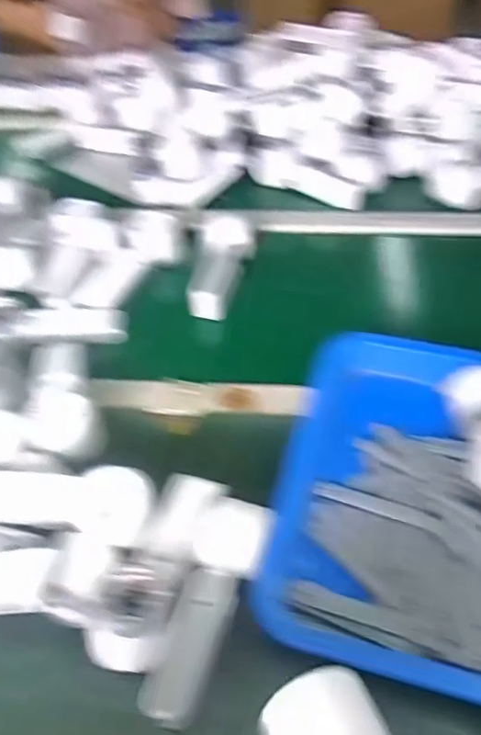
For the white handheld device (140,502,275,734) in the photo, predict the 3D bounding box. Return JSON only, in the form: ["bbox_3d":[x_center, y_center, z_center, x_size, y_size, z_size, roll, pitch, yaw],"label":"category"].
[{"bbox_3d":[-0.024,0.177,0.434,0.053,0.041,0.159,12,48,16],"label":"white handheld device"}]

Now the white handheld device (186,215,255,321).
[{"bbox_3d":[-0.027,-0.133,0.741,0.063,0.046,0.167,9,60,13],"label":"white handheld device"}]

